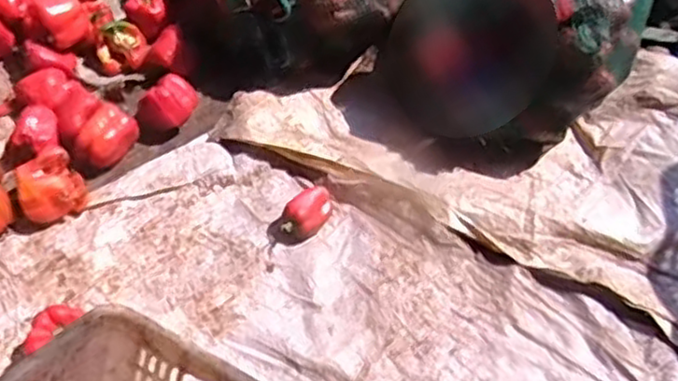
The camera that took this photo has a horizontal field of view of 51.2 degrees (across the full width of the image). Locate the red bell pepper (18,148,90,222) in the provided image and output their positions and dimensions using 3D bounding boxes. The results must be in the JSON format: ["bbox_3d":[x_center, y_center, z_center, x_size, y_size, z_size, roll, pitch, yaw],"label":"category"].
[{"bbox_3d":[-0.512,-0.007,1.253,0.106,0.067,0.098,-25,63,-15],"label":"red bell pepper"}]

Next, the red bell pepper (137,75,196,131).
[{"bbox_3d":[-0.331,-0.168,1.367,0.116,0.070,0.097,-34,65,-19],"label":"red bell pepper"}]

